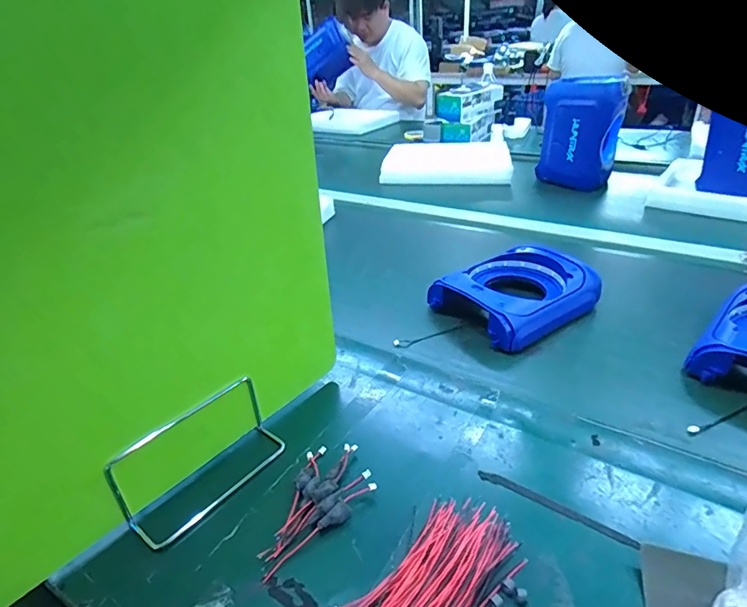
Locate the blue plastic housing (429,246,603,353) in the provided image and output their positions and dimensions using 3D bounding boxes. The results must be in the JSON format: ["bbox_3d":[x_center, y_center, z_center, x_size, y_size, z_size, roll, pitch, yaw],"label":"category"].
[{"bbox_3d":[0.223,-0.019,0.700,0.239,0.057,0.166,-20,35,-24],"label":"blue plastic housing"}]

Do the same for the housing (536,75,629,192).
[{"bbox_3d":[0.500,-0.407,1.107,0.172,0.234,0.119,9,34,21],"label":"housing"}]

